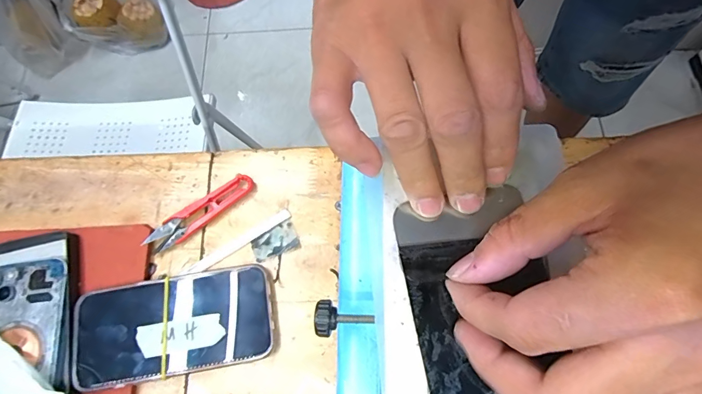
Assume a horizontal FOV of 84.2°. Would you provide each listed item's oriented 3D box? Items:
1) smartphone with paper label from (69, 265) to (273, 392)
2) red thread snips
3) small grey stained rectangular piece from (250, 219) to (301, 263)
[{"bbox_3d":[-0.137,0.100,0.302,0.147,0.014,0.072,-10,71,-1],"label":"smartphone with paper label"},{"bbox_3d":[-0.131,0.013,0.339,0.098,0.013,0.022,-37,74,-10],"label":"red thread snips"},{"bbox_3d":[-0.066,0.039,0.336,0.038,0.004,0.026,-25,68,-3],"label":"small grey stained rectangular piece"}]

